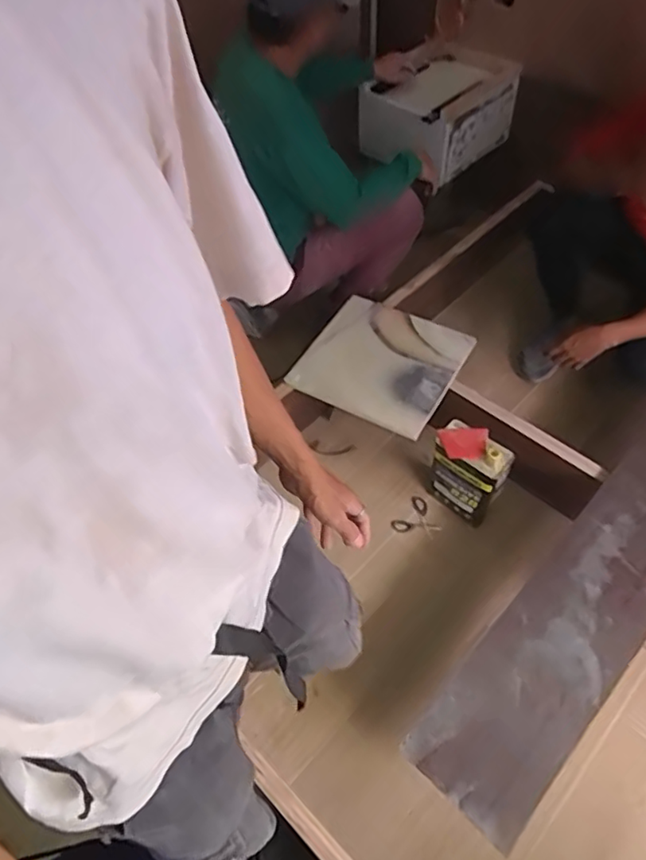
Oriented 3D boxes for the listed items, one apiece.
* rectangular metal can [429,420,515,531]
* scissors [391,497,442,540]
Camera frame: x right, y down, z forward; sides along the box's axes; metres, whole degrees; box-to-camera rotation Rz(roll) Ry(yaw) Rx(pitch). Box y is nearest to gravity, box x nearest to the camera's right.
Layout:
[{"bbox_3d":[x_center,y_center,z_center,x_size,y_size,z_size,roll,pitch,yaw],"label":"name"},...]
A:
[{"bbox_3d":[0.356,0.109,1.462,0.192,0.256,0.104,31,62,25],"label":"rectangular metal can"},{"bbox_3d":[0.253,0.240,1.537,0.108,0.014,0.112,34,63,26],"label":"scissors"}]

